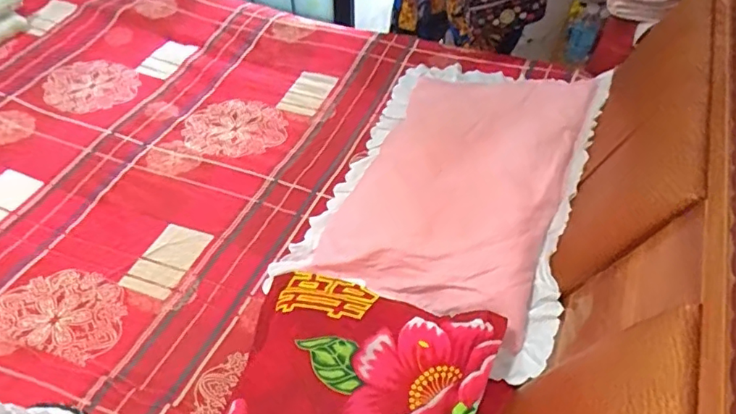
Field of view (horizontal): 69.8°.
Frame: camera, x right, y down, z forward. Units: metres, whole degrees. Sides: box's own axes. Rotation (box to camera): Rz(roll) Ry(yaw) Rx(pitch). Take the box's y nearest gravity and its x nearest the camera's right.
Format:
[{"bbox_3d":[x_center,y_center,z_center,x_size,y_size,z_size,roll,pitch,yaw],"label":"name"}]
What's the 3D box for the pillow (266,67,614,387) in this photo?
[{"bbox_3d":[0.193,-0.079,1.105,0.486,0.157,0.762,19,52,16],"label":"pillow"}]

